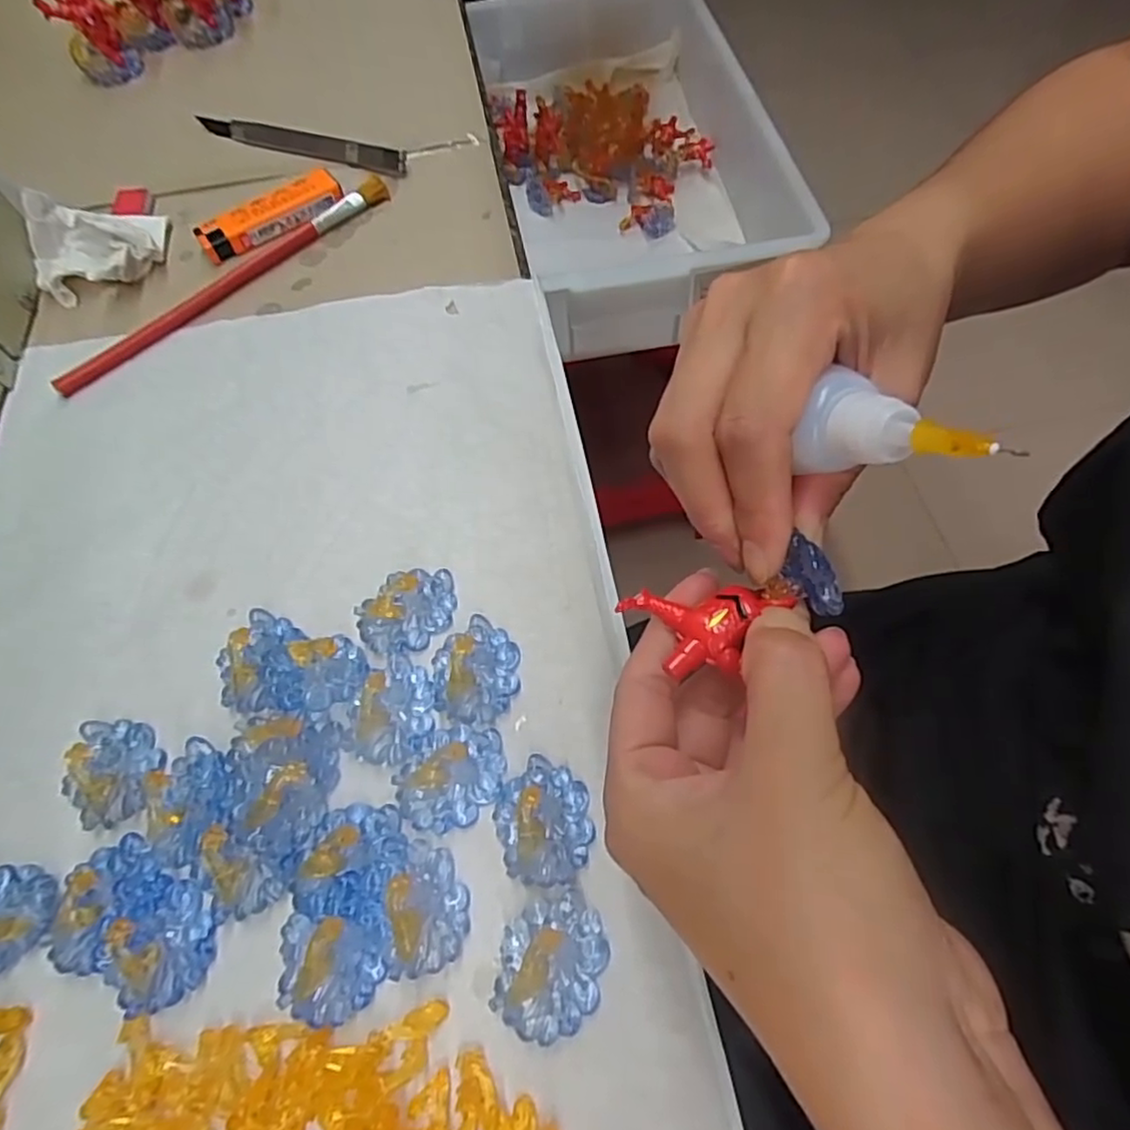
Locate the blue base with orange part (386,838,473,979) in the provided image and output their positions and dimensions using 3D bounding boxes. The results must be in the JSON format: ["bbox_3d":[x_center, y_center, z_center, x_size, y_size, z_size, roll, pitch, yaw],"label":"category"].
[{"bbox_3d":[-0.042,0.103,0.197,0.023,0.009,0.034,-5,62,1],"label":"blue base with orange part"}]

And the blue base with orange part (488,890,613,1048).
[{"bbox_3d":[-0.004,0.114,0.187,0.030,0.015,0.037,6,63,7],"label":"blue base with orange part"}]

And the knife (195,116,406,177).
[{"bbox_3d":[-0.159,-0.253,0.389,0.144,0.009,0.014,19,65,13],"label":"knife"}]

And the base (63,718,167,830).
[{"bbox_3d":[-0.156,0.069,0.220,0.029,0.015,0.035,-1,62,3],"label":"base"}]

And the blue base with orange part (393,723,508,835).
[{"bbox_3d":[-0.038,0.069,0.214,0.032,0.012,0.034,-1,62,3],"label":"blue base with orange part"}]

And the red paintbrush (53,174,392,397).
[{"bbox_3d":[-0.172,-0.150,0.338,0.015,0.009,0.197,38,70,20],"label":"red paintbrush"}]

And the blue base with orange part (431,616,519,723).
[{"bbox_3d":[-0.032,0.037,0.233,0.030,0.006,0.038,-4,62,1],"label":"blue base with orange part"}]

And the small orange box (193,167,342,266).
[{"bbox_3d":[-0.160,-0.190,0.355,0.078,0.015,0.022,-31,65,-12],"label":"small orange box"}]

